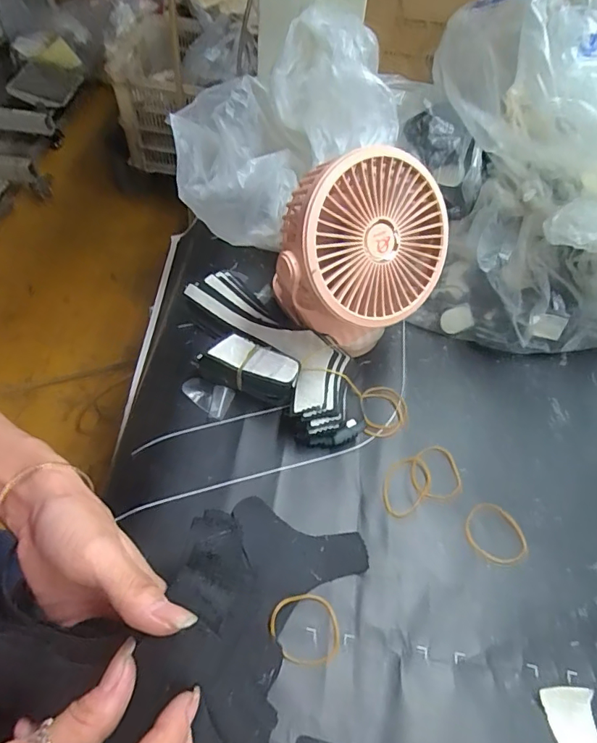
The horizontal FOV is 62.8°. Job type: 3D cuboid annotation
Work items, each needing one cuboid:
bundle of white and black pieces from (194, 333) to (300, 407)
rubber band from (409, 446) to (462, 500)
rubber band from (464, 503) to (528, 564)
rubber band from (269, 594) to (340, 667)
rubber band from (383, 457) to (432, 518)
[{"bbox_3d":[-0.041,-0.001,0.406,0.083,0.039,0.031,18,54,8],"label":"bundle of white and black pieces"},{"bbox_3d":[0.107,0.079,0.383,0.040,0.004,0.045,-7,54,-10],"label":"rubber band"},{"bbox_3d":[0.142,0.118,0.353,0.039,0.004,0.044,-29,58,-17],"label":"rubber band"},{"bbox_3d":[0.004,0.161,0.307,0.044,0.006,0.040,3,53,-3],"label":"rubber band"},{"bbox_3d":[0.081,0.085,0.371,0.032,0.004,0.053,36,58,20],"label":"rubber band"}]

